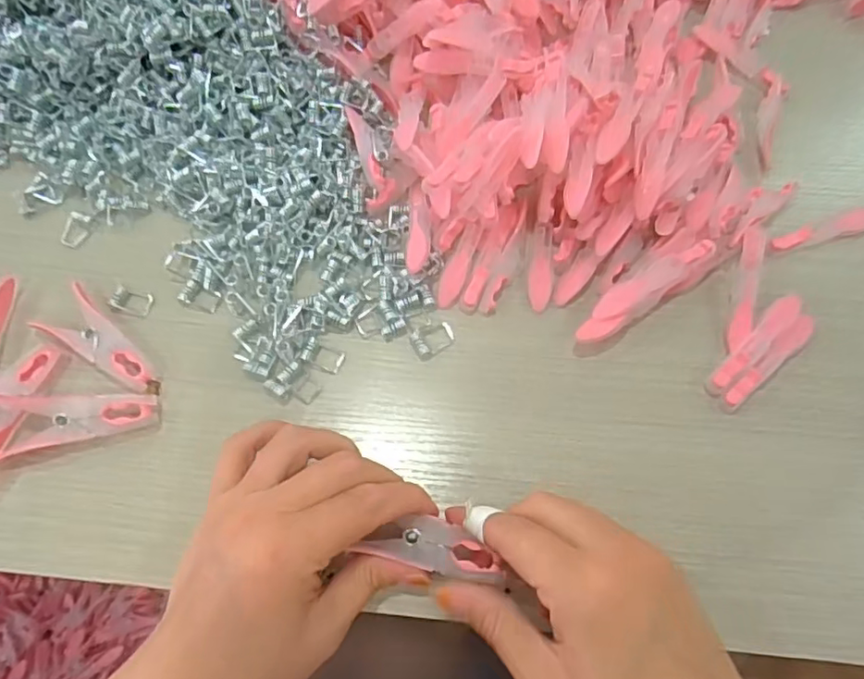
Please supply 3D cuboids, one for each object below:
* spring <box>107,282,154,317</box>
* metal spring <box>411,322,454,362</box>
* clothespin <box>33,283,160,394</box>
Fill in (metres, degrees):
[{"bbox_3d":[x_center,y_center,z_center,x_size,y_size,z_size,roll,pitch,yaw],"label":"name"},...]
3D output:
[{"bbox_3d":[-0.173,-0.022,0.339,0.023,0.005,0.017,9,65,5],"label":"spring"},{"bbox_3d":[0.000,-0.001,0.329,0.024,0.004,0.018,-27,67,-12],"label":"metal spring"},{"bbox_3d":[-0.179,0.003,0.321,0.076,0.016,0.029,34,69,15],"label":"clothespin"}]

